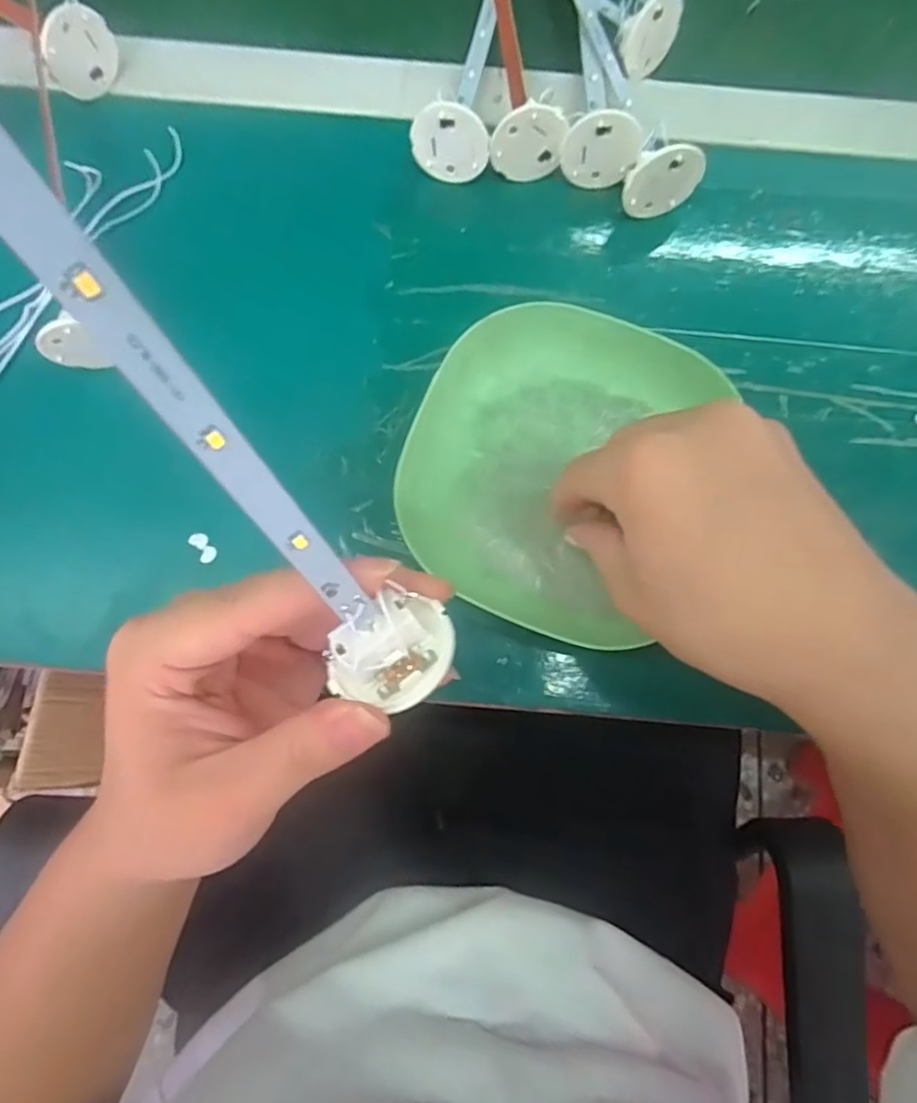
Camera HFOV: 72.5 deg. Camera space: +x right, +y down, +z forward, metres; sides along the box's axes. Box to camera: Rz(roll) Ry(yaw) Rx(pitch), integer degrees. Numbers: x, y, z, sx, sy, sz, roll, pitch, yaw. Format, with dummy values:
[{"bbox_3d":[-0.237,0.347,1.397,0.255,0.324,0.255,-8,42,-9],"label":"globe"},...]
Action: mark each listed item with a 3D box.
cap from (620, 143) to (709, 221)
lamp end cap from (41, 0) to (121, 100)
[{"bbox_3d":[0.100,-0.181,0.307,0.039,0.035,0.010,-15,78,-5],"label":"cap"},{"bbox_3d":[-0.190,-0.251,0.314,0.010,0.034,0.041,21,78,4],"label":"lamp end cap"}]

